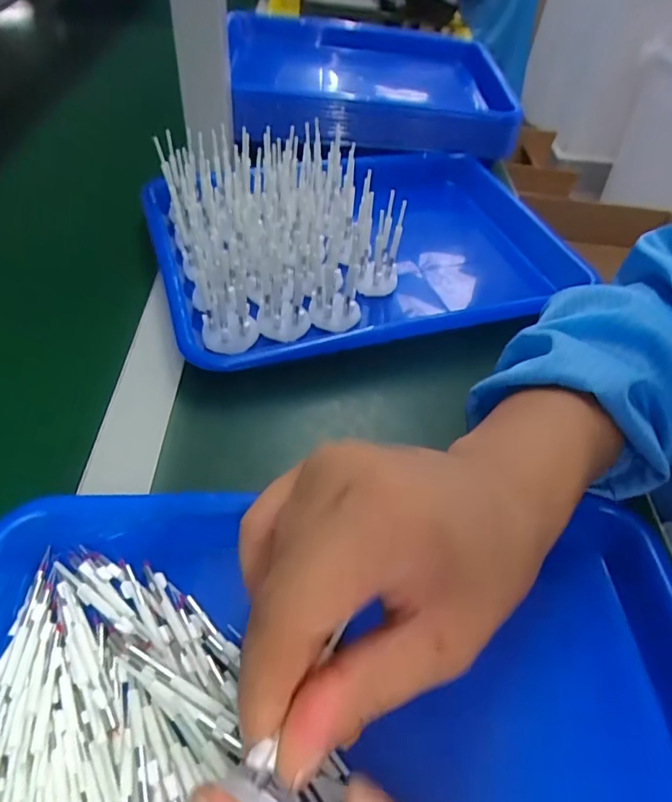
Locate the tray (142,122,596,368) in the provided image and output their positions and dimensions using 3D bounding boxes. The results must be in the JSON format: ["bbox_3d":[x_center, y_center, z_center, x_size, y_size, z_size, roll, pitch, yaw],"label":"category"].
[{"bbox_3d":[0.008,-0.145,0.433,0.291,0.084,0.217,-12,51,-16],"label":"tray"}]

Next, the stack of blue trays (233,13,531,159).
[{"bbox_3d":[0.036,-0.372,0.631,0.309,0.060,0.268,0,49,-6],"label":"stack of blue trays"}]

